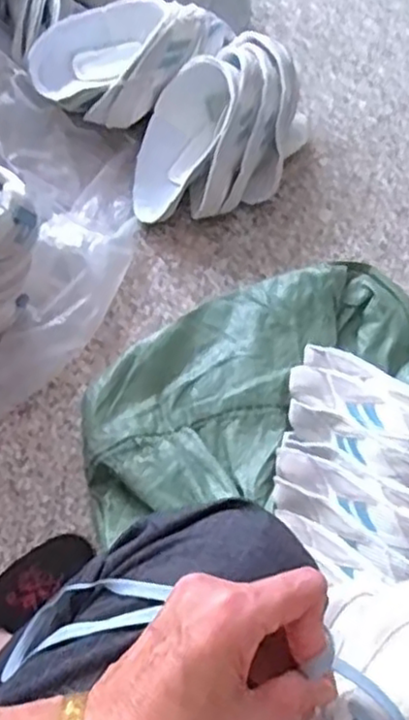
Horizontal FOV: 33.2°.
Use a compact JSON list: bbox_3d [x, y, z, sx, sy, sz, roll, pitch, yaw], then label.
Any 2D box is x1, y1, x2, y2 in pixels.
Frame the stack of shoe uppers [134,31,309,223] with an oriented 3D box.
[{"bbox_3d":[0.019,-0.327,0.991,0.203,0.147,0.290,24,64,10],"label":"stack of shoe uppers"}]

